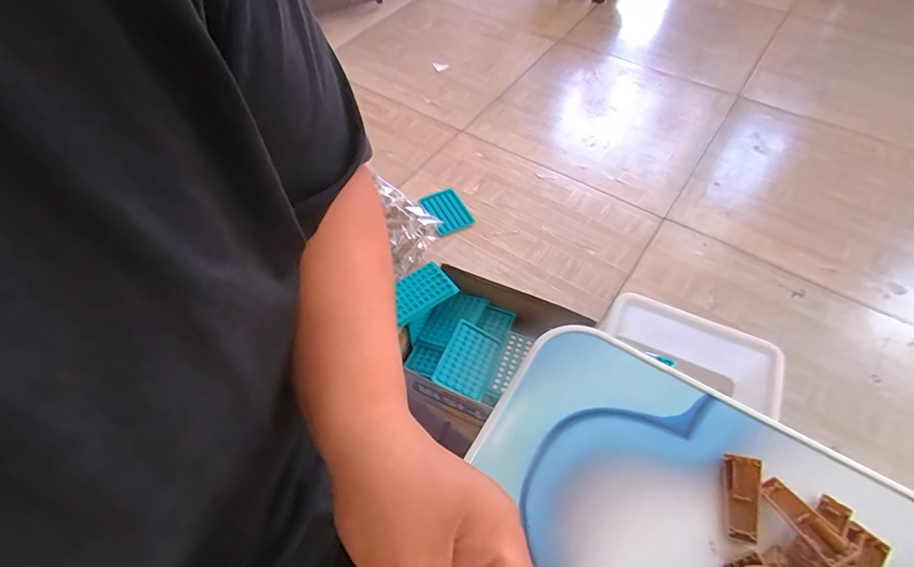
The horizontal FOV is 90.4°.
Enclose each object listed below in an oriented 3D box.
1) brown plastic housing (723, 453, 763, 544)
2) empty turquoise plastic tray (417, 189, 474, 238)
[{"bbox_3d":[0.175,0.131,0.277,0.018,0.010,0.049,11,57,8],"label":"brown plastic housing"},{"bbox_3d":[-0.028,-0.182,1.115,0.089,0.015,0.136,-25,59,-15],"label":"empty turquoise plastic tray"}]

